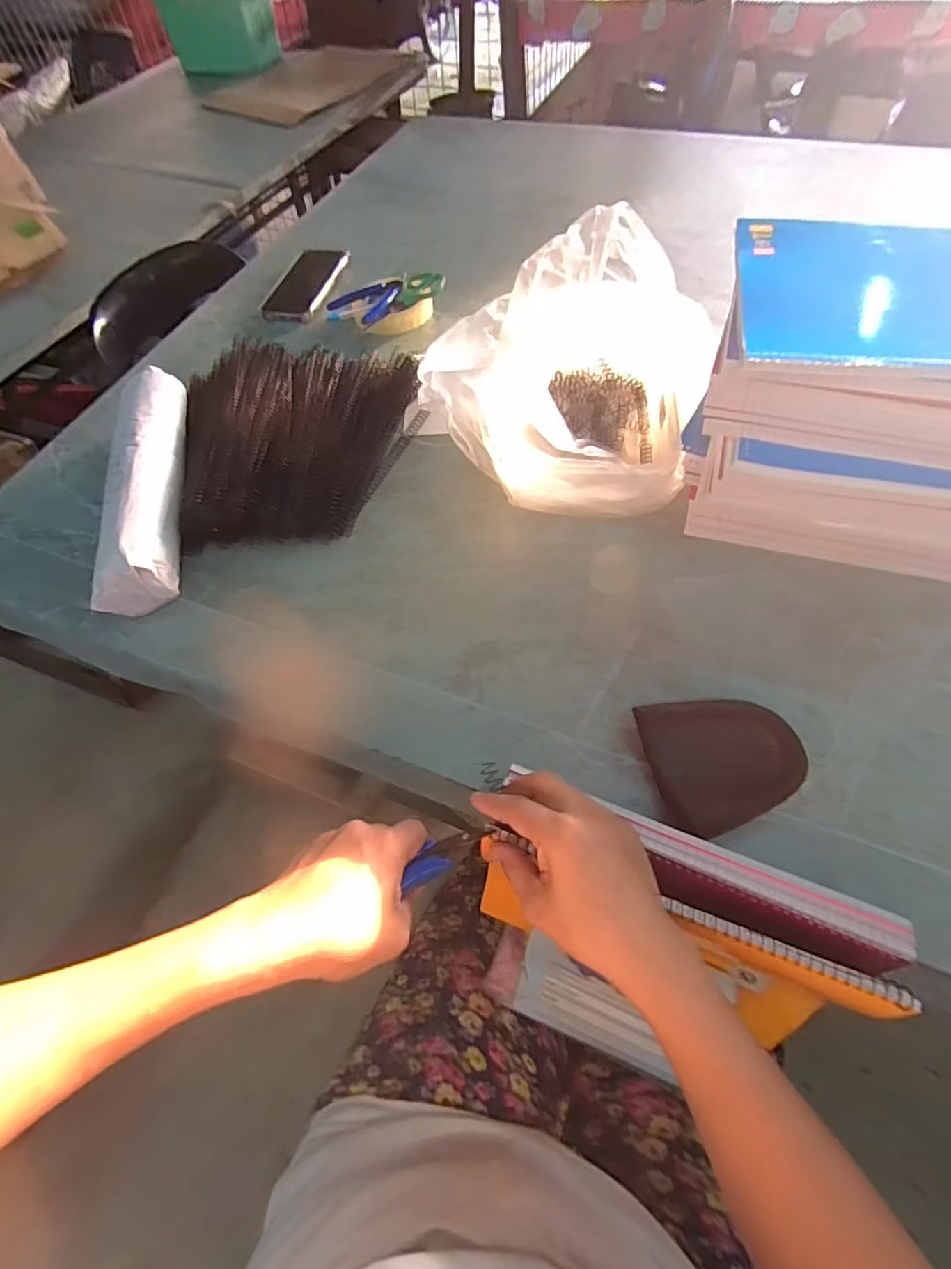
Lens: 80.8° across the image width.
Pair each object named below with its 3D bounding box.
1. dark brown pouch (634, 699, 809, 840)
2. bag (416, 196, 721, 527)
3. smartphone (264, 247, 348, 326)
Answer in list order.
[{"bbox_3d":[0.178,0.090,0.397,0.102,0.029,0.092,-9,60,-1],"label":"dark brown pouch"},{"bbox_3d":[0.080,-0.270,0.570,0.276,0.126,0.299,11,61,12],"label":"bag"},{"bbox_3d":[-0.244,-0.516,0.814,0.082,0.014,0.179,8,61,9],"label":"smartphone"}]

